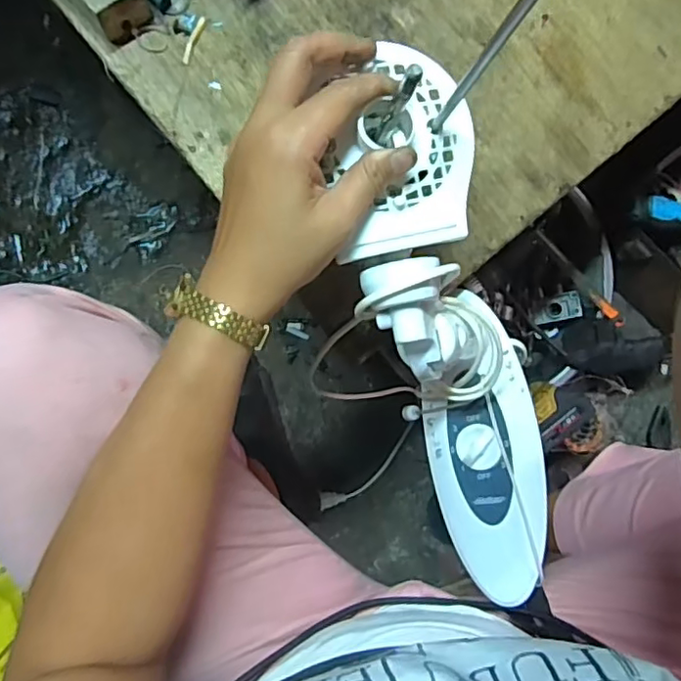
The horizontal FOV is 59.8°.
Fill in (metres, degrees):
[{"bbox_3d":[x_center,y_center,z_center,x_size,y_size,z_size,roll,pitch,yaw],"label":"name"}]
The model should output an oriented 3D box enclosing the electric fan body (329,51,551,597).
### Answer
[{"bbox_3d":[0.081,0.010,0.409,0.103,0.103,0.378,-25,120,-6],"label":"electric fan body"}]

